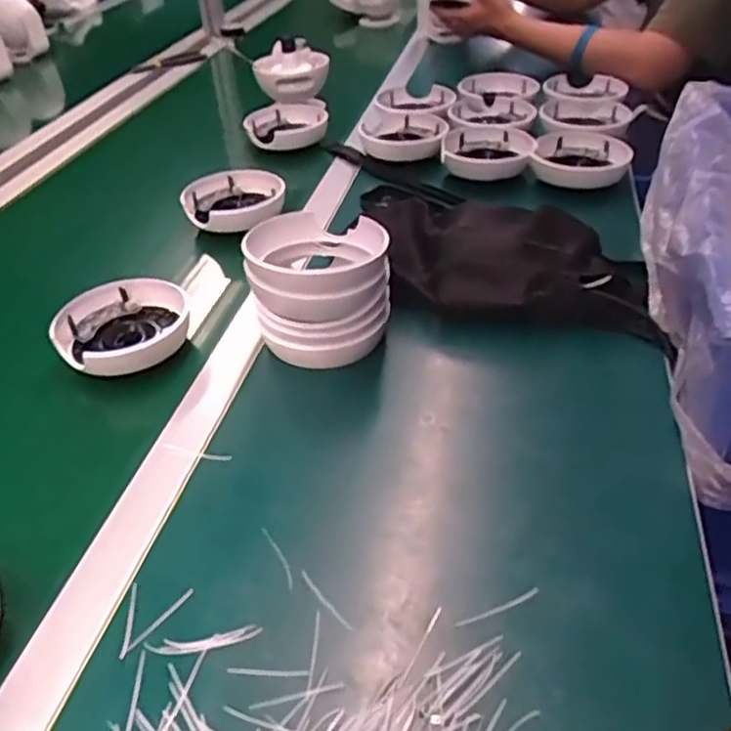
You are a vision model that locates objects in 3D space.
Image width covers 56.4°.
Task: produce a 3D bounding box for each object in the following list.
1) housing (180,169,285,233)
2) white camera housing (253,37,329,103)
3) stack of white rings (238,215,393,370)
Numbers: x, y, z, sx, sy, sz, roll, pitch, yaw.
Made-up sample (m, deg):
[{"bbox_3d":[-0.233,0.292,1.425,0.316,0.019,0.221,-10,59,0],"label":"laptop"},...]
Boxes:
[{"bbox_3d":[-0.151,-0.191,0.793,0.109,0.029,0.120,-21,41,-20],"label":"housing"},{"bbox_3d":[-0.115,-0.466,1.075,0.115,0.079,0.054,5,39,10],"label":"white camera housing"},{"bbox_3d":[-0.039,-0.067,0.595,0.114,0.100,0.122,-8,38,-6],"label":"stack of white rings"}]

